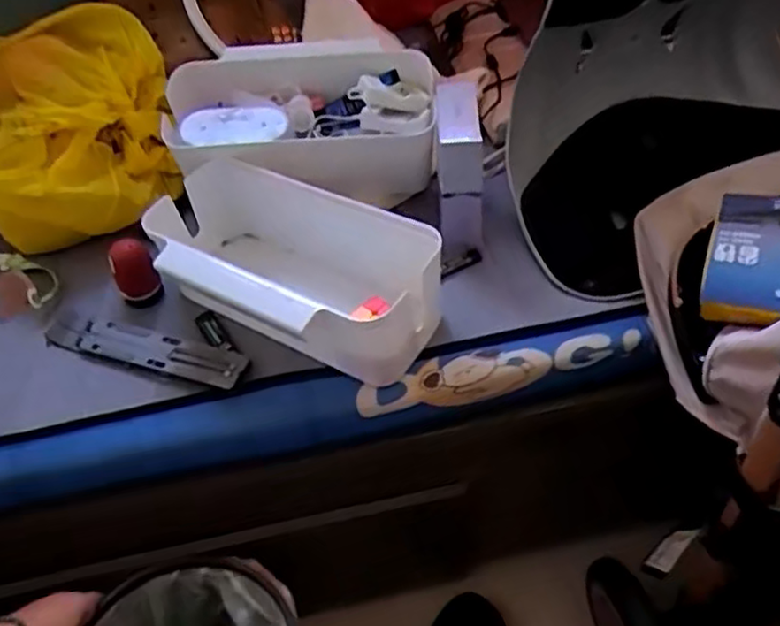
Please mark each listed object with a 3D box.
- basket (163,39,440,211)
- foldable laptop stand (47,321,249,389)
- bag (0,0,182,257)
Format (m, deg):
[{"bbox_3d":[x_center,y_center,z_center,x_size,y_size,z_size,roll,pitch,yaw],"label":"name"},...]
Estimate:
[{"bbox_3d":[-0.113,-0.235,0.910,0.341,0.142,0.187,-7,48,0],"label":"basket"},{"bbox_3d":[-0.276,0.041,0.798,0.239,0.019,0.048,12,51,17],"label":"foldable laptop stand"},{"bbox_3d":[-0.418,-0.223,0.928,0.276,0.194,0.253,-18,49,-10],"label":"bag"}]

